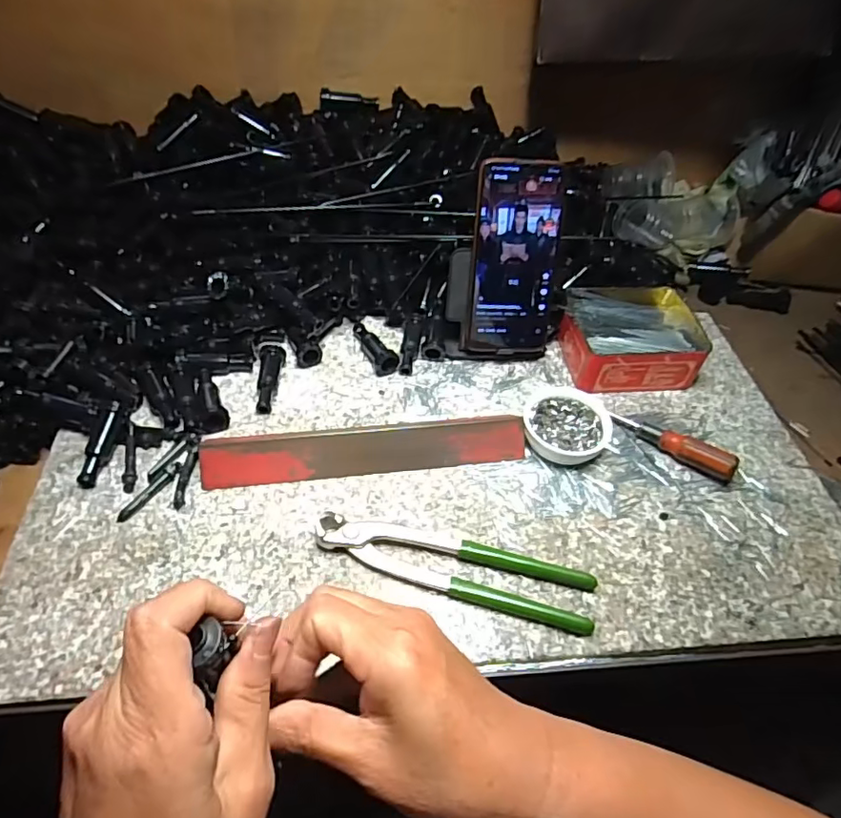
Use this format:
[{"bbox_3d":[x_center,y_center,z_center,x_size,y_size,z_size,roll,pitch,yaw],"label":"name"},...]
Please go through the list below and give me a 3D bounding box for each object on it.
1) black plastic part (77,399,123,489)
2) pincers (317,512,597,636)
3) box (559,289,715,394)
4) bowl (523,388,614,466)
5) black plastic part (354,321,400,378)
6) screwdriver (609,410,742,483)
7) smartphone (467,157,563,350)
[{"bbox_3d":[-0.252,0.026,0.439,0.015,0.011,0.071,6,68,1],"label":"black plastic part"},{"bbox_3d":[0.024,0.109,0.397,0.196,0.016,0.045,14,49,8],"label":"pincers"},{"bbox_3d":[0.208,-0.071,0.549,0.136,0.045,0.111,-6,49,-9],"label":"box"},{"bbox_3d":[0.123,0.016,0.479,0.072,0.026,0.071,2,49,-2],"label":"bowl"},{"bbox_3d":[-0.043,-0.063,0.540,0.022,0.025,0.073,-17,52,-18],"label":"black plastic part"},{"bbox_3d":[0.217,0.027,0.480,0.022,0.024,0.104,-35,60,-30],"label":"screwdriver"},{"bbox_3d":[0.085,-0.135,0.503,0.076,0.163,0.009,-1,24,-5],"label":"smartphone"}]

